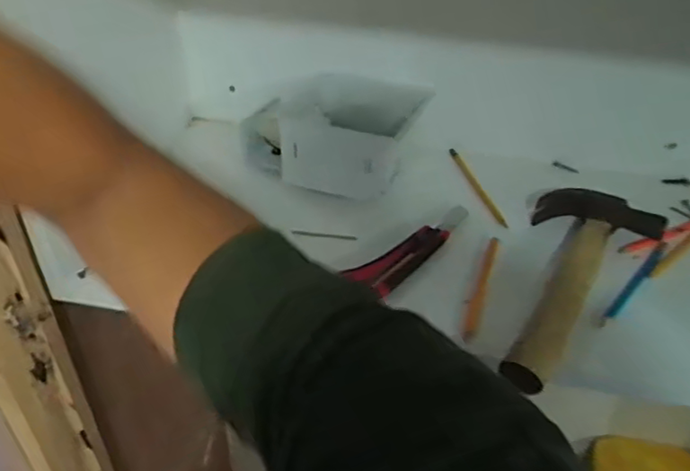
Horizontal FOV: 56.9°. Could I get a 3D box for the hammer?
[{"bbox_3d":[0.203,0.034,0.588,0.121,0.038,0.285,25,44,24],"label":"hammer"}]

